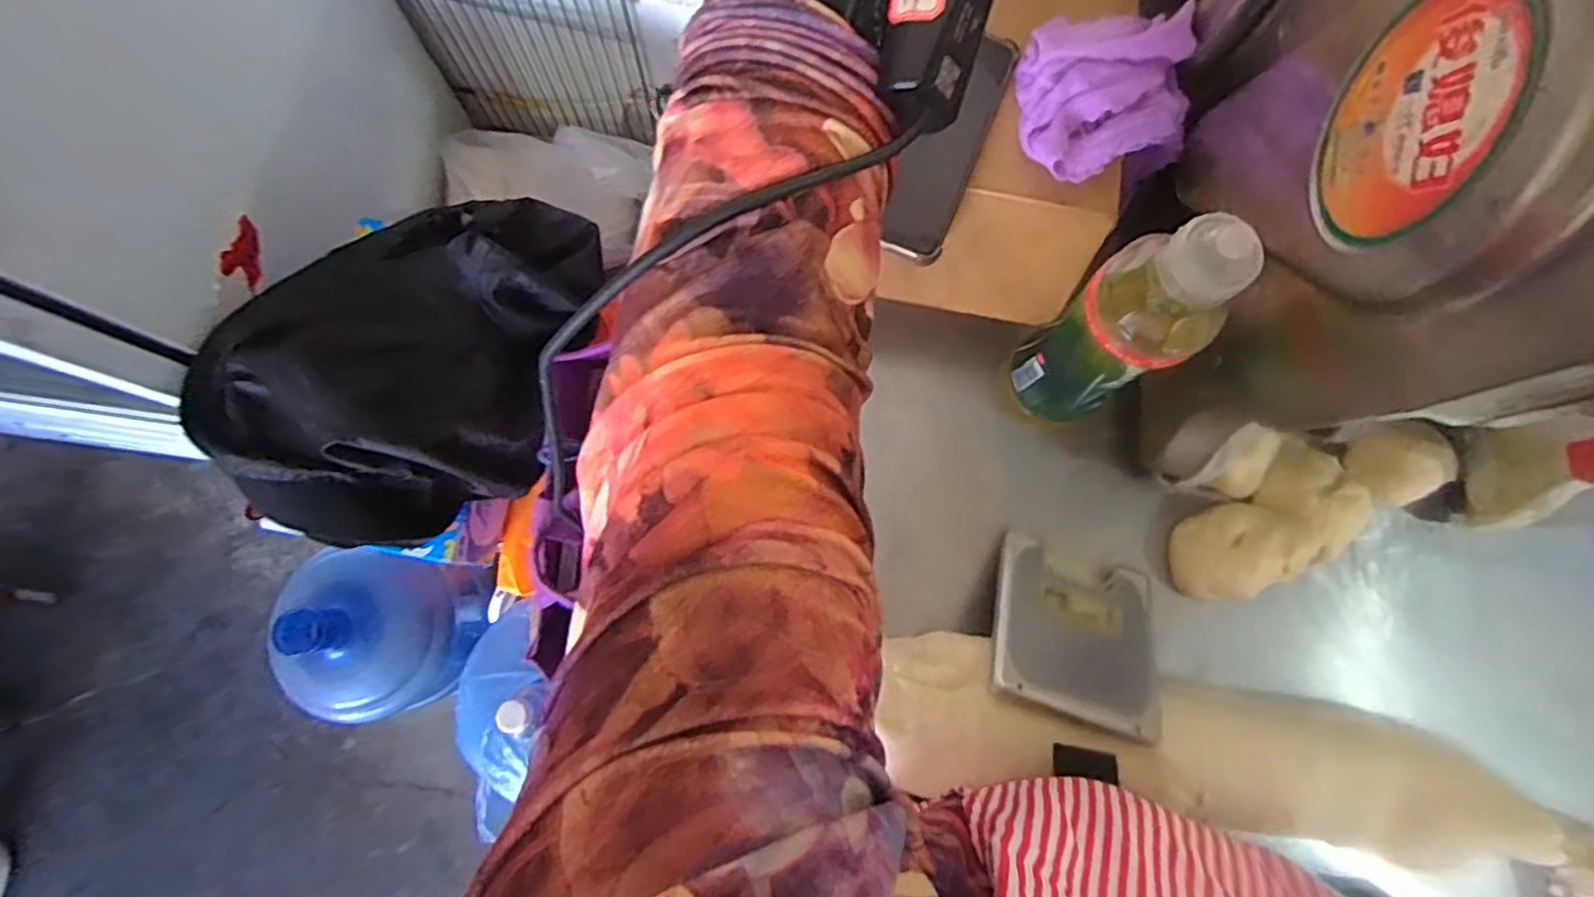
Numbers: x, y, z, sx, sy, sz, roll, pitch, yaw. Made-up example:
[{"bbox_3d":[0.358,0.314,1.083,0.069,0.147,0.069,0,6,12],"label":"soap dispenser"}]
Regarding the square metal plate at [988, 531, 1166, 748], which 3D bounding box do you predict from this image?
[{"bbox_3d":[0.181,0.118,0.469,0.102,0.016,0.124,19,48,4],"label":"square metal plate"}]

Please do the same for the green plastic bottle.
[{"bbox_3d":[0.190,-0.063,0.443,0.058,0.239,0.065,-35,82,-8],"label":"green plastic bottle"}]

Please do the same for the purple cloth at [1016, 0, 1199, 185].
[{"bbox_3d":[0.202,-0.229,0.466,0.104,0.046,0.104,-1,79,-2],"label":"purple cloth"}]

